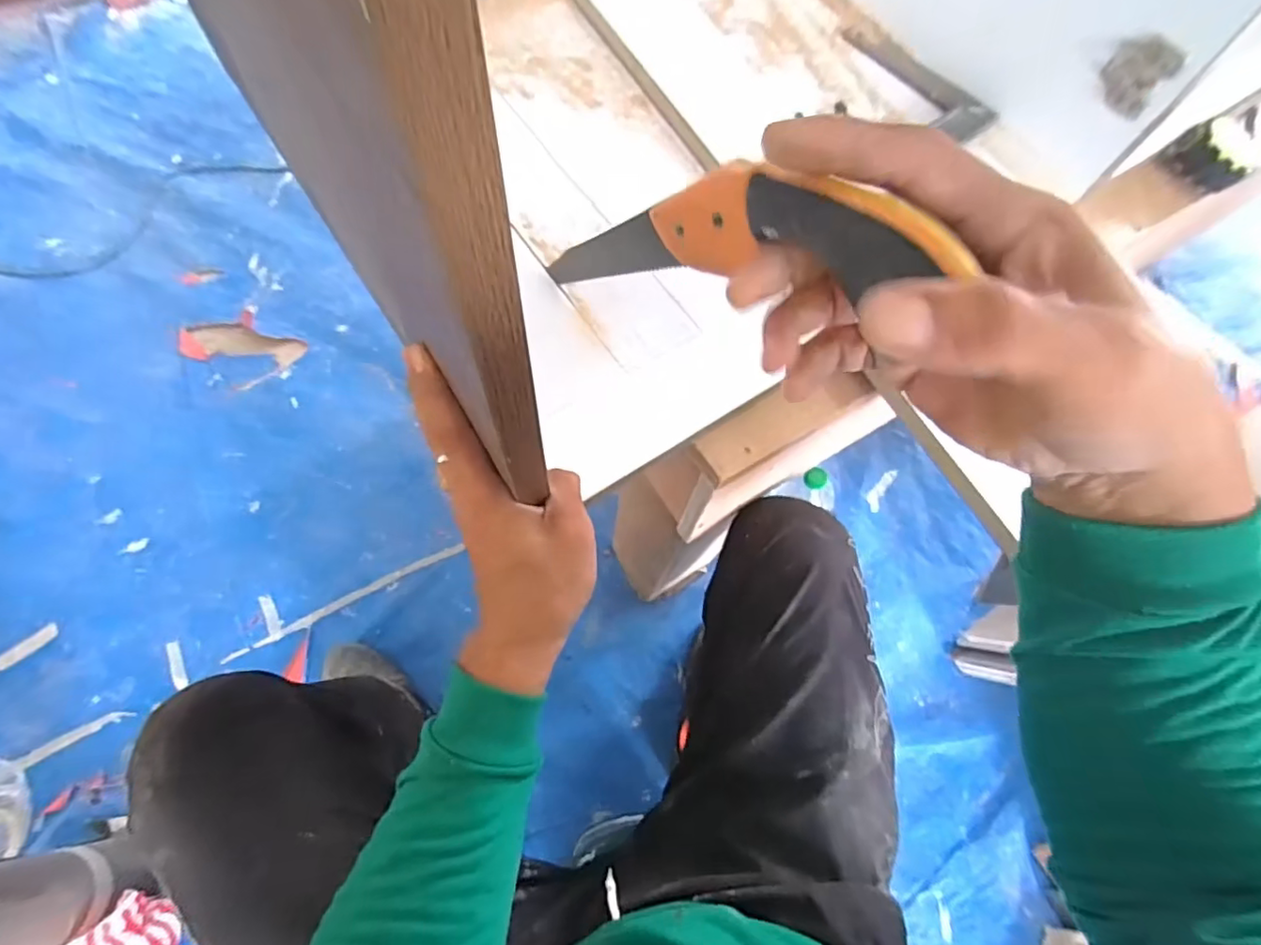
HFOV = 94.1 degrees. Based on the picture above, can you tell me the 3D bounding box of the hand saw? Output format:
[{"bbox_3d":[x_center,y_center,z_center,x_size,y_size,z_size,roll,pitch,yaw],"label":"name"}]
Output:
[{"bbox_3d":[0.019,-0.121,0.305,0.017,0.312,0.044,-35,119,-15],"label":"hand saw"}]

